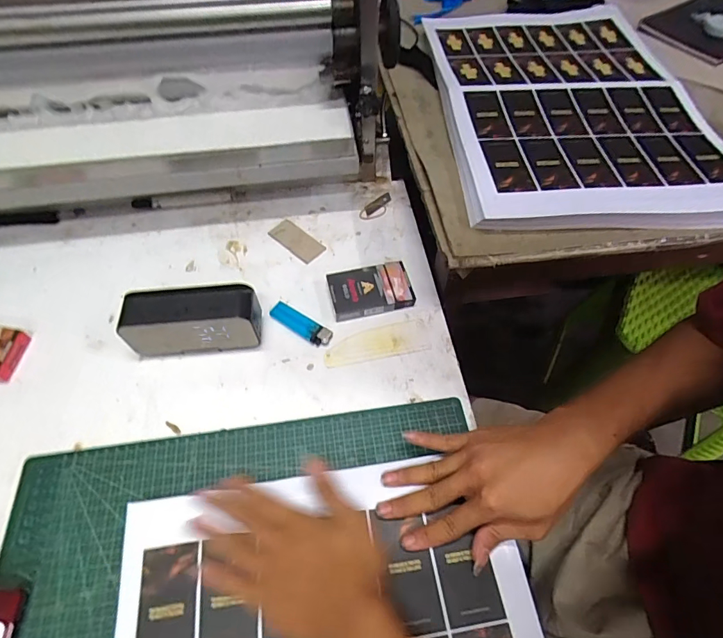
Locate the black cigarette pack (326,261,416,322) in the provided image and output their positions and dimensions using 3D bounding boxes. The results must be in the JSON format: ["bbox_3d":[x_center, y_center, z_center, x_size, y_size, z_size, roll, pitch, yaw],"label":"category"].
[{"bbox_3d":[0.010,-0.036,0.520,0.096,0.020,0.066,-9,58,-5],"label":"black cigarette pack"}]

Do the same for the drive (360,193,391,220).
[{"bbox_3d":[0.024,-0.163,0.613,0.028,0.004,0.063,39,66,22],"label":"drive"}]

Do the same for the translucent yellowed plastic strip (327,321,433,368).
[{"bbox_3d":[0.018,0.027,0.488,0.122,0.004,0.040,-10,58,-6],"label":"translucent yellowed plastic strip"}]

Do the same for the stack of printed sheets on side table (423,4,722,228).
[{"bbox_3d":[0.279,-0.304,0.572,0.332,0.041,0.477,-1,58,0],"label":"stack of printed sheets on side table"}]

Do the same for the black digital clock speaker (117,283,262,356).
[{"bbox_3d":[-0.183,0.003,0.470,0.139,0.073,0.044,-4,58,-2],"label":"black digital clock speaker"}]

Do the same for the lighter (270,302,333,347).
[{"bbox_3d":[-0.072,0.005,0.499,0.082,0.008,0.024,30,63,18],"label":"lighter"}]

